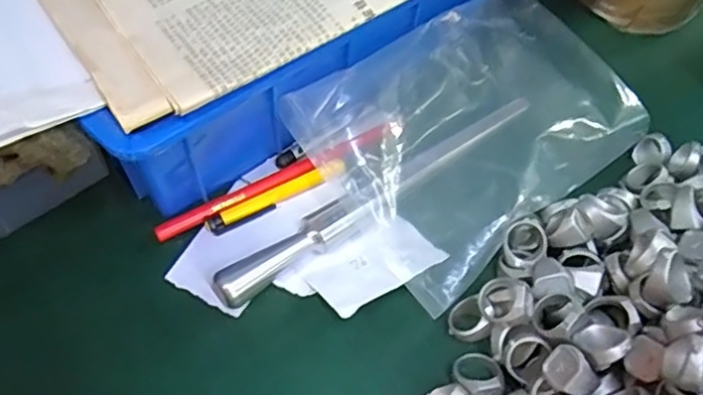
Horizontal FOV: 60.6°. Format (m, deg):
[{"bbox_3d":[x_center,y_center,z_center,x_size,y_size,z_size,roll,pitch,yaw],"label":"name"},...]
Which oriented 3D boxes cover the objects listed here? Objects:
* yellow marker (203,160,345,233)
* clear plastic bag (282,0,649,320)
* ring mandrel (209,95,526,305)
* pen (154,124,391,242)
[{"bbox_3d":[-0.044,-0.002,0.357,0.087,0.009,0.010,-26,61,-13],"label":"yellow marker"},{"bbox_3d":[0.077,-0.050,0.360,0.199,0.042,0.149,-33,63,-16],"label":"clear plastic bag"},{"bbox_3d":[0.020,-0.007,0.349,0.222,0.019,0.018,-34,64,-17],"label":"ring mandrel"},{"bbox_3d":[-0.045,-0.012,0.360,0.150,0.007,0.012,-29,62,-14],"label":"pen"}]

